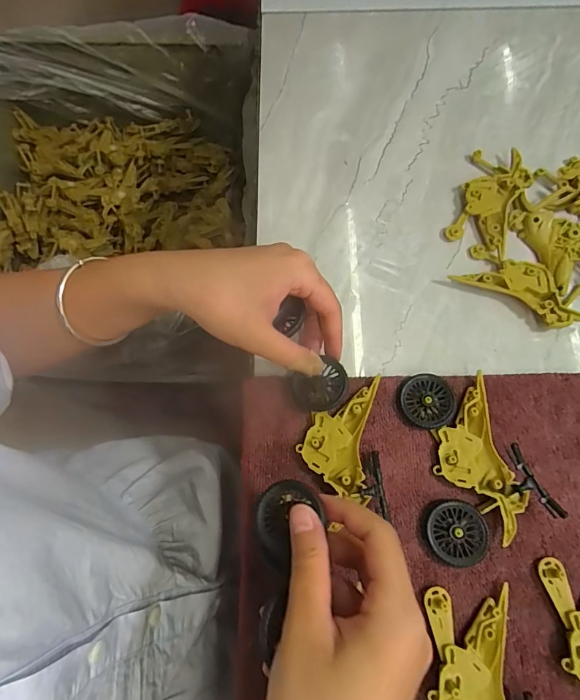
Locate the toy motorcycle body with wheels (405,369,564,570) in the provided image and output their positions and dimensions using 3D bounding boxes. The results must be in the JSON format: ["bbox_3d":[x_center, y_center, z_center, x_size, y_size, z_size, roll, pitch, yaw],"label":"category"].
[{"bbox_3d":[0.110,0.069,0.267,0.075,0.015,0.111,-20,72,-6],"label":"toy motorcycle body with wheels"}]

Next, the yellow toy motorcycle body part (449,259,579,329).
[{"bbox_3d":[0.177,-0.046,0.311,0.099,0.015,0.047,23,73,9],"label":"yellow toy motorcycle body part"}]

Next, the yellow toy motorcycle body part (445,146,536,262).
[{"bbox_3d":[0.164,-0.122,0.336,0.048,0.013,0.093,22,73,9],"label":"yellow toy motorcycle body part"}]

